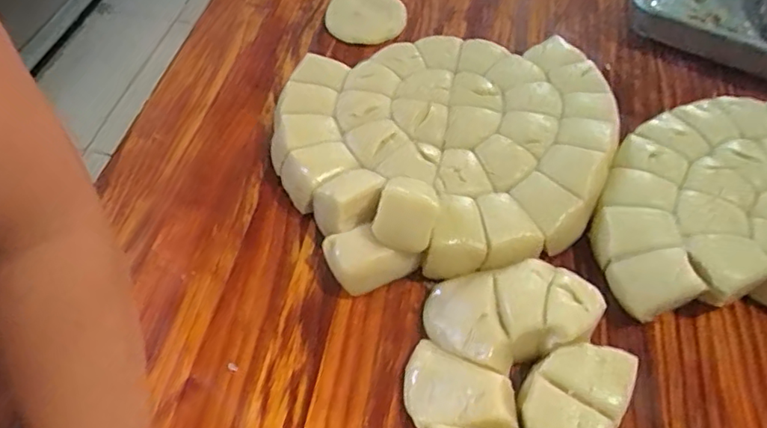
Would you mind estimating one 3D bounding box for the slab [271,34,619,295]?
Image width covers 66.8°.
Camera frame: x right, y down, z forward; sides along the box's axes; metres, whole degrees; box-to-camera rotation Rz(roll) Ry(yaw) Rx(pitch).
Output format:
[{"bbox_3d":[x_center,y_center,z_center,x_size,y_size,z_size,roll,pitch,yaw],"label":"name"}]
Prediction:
[{"bbox_3d":[0.066,-0.071,0.548,0.326,0.048,0.276,-13,55,-9],"label":"slab"}]

